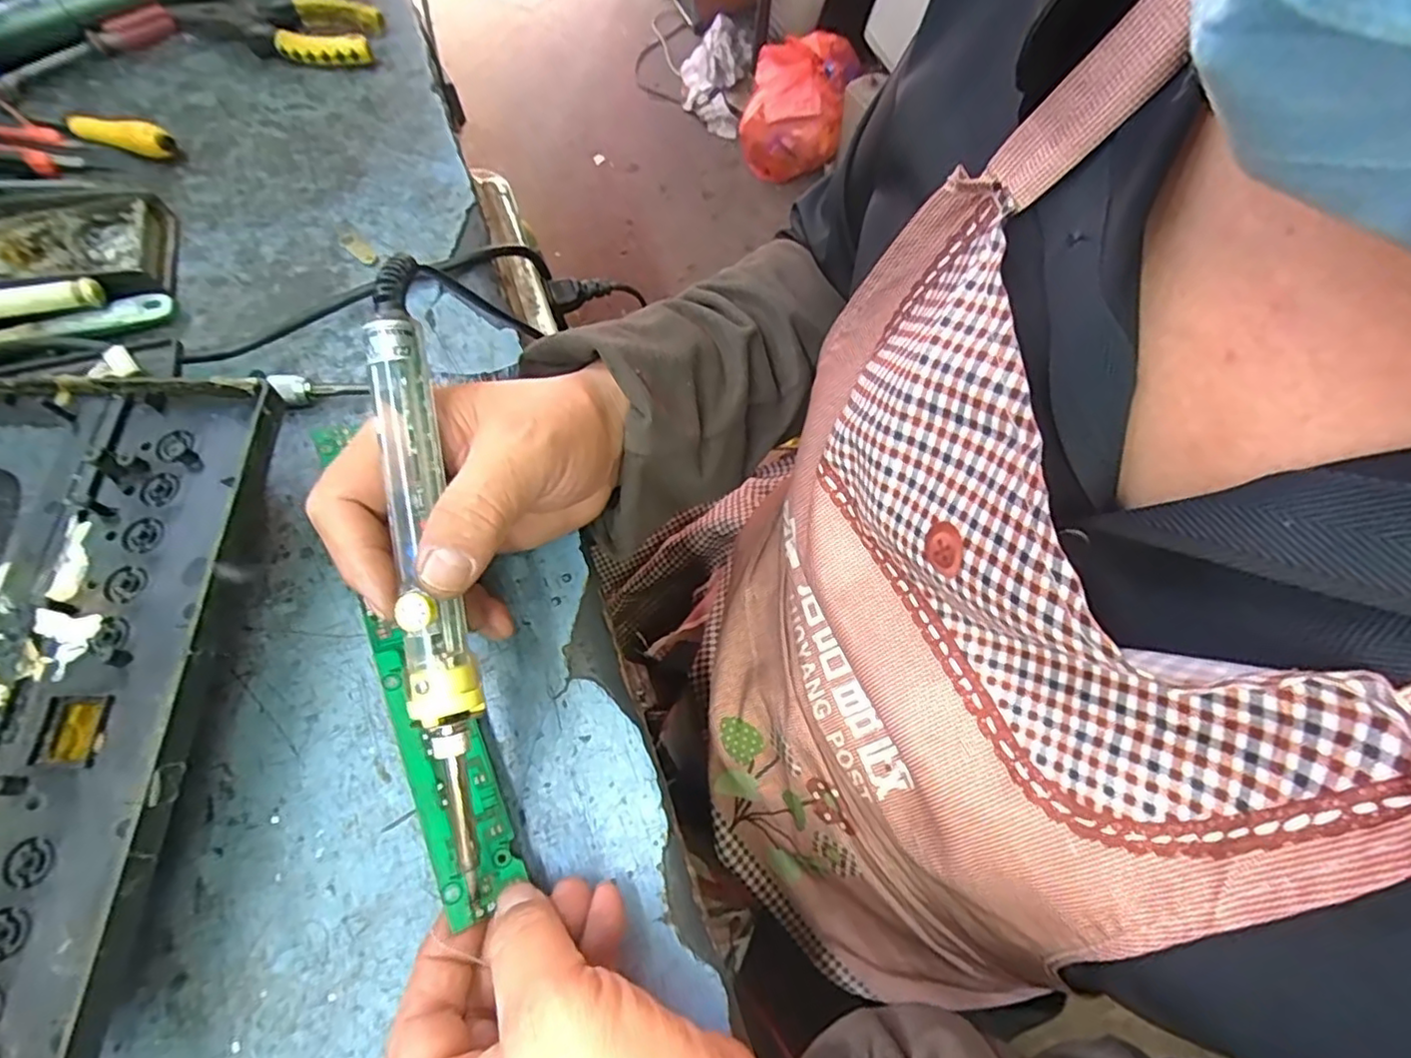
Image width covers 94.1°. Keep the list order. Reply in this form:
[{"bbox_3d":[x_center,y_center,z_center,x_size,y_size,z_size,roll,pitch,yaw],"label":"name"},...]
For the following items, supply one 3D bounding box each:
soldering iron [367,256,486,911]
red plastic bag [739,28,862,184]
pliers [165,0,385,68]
[{"bbox_3d":[-0.100,0.012,0.233,0.019,0.019,0.222,-10,86,-2],"label":"soldering iron"},{"bbox_3d":[0.200,-0.910,1.428,0.211,0.222,0.189,15,69,8],"label":"red plastic bag"},{"bbox_3d":[-0.314,-0.361,0.472,0.154,0.021,0.076,1,68,3],"label":"pliers"}]

